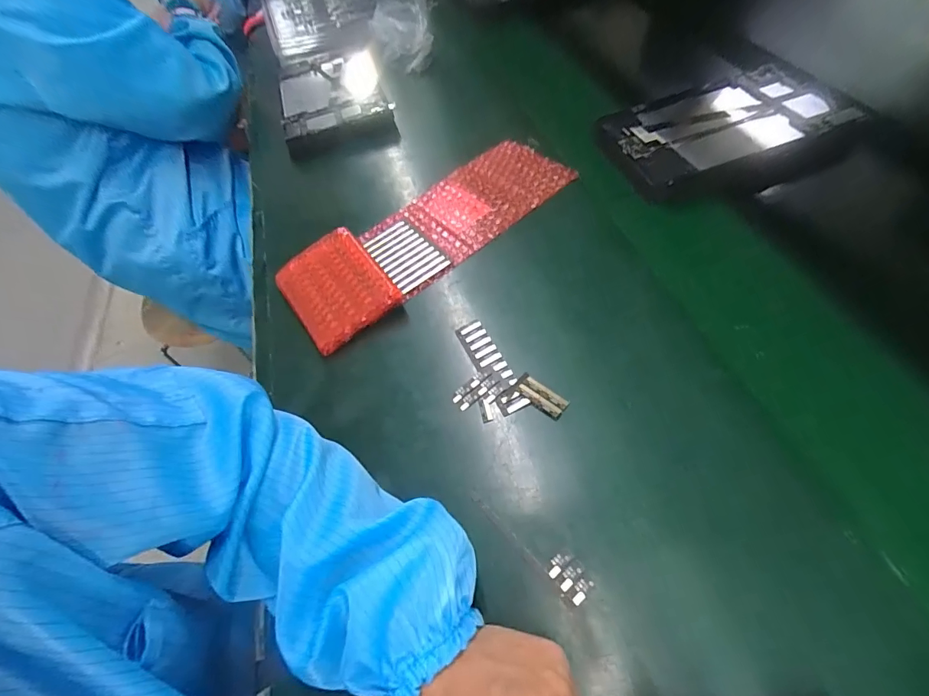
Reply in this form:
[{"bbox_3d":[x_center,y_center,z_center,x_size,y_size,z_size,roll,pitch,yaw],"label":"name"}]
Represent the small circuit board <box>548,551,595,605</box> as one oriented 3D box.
[{"bbox_3d":[0.068,0.147,0.290,0.019,0.004,0.029,-39,59,-17],"label":"small circuit board"}]

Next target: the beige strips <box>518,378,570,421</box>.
[{"bbox_3d":[0.063,0.039,0.362,0.041,0.004,0.019,35,67,27],"label":"beige strips"}]

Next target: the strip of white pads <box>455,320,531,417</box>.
[{"bbox_3d":[0.022,0.014,0.387,0.025,0.004,0.096,-29,56,-2],"label":"strip of white pads"}]

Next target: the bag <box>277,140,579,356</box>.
[{"bbox_3d":[-0.037,-0.131,0.493,0.338,0.034,0.117,-38,59,-16],"label":"bag"}]

